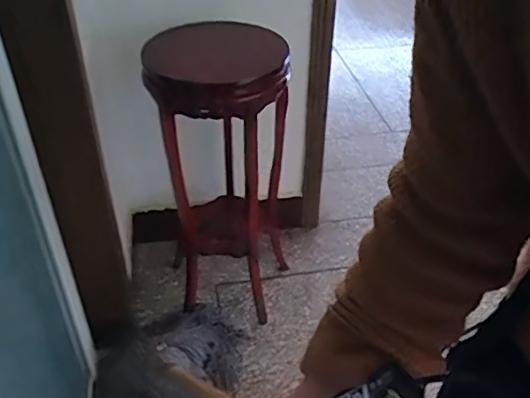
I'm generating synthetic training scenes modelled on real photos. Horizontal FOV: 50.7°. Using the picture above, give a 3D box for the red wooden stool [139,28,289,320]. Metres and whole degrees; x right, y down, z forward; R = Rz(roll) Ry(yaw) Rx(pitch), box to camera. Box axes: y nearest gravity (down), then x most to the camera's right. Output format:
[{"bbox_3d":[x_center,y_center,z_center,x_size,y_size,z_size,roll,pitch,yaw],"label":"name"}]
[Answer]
[{"bbox_3d":[-0.097,-0.077,1.392,0.311,0.731,0.397,-2,38,-3],"label":"red wooden stool"}]

